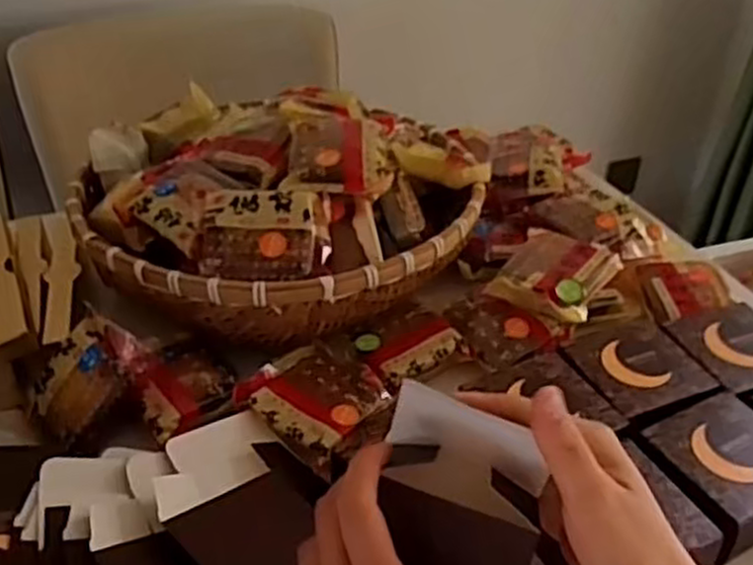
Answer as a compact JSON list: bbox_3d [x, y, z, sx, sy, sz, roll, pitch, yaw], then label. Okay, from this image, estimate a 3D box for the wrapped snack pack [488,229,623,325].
[{"bbox_3d":[0.154,-0.011,0.654,0.082,0.026,0.099,23,42,28],"label":"wrapped snack pack"}]

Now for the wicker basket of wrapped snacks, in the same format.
[{"bbox_3d":[-0.083,-0.082,0.673,0.347,0.107,0.294,2,36,2],"label":"wicker basket of wrapped snacks"}]

